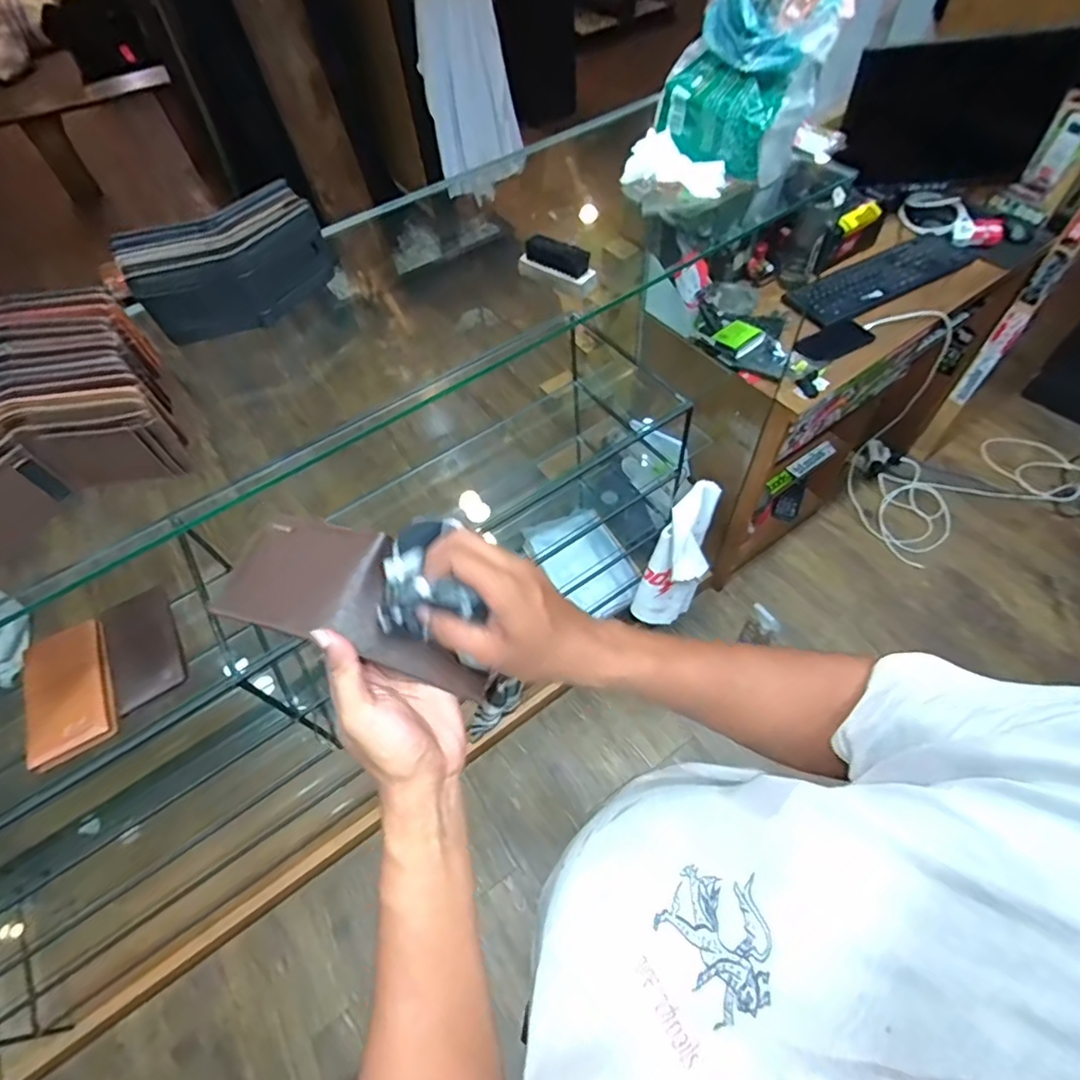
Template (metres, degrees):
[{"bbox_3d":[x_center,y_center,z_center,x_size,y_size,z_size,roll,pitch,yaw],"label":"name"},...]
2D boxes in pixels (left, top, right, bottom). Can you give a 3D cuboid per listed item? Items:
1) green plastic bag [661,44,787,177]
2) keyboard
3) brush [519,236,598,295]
[{"bbox_3d":[0.238,-0.577,0.761,0.068,0.091,0.170,-30,60,-14],"label":"green plastic bag"},{"bbox_3d":[0.797,-0.613,1.291,0.521,0.033,0.144,-30,60,-14],"label":"keyboard"},{"bbox_3d":[0.020,-0.325,0.661,0.097,0.047,0.025,30,64,21],"label":"brush"}]

